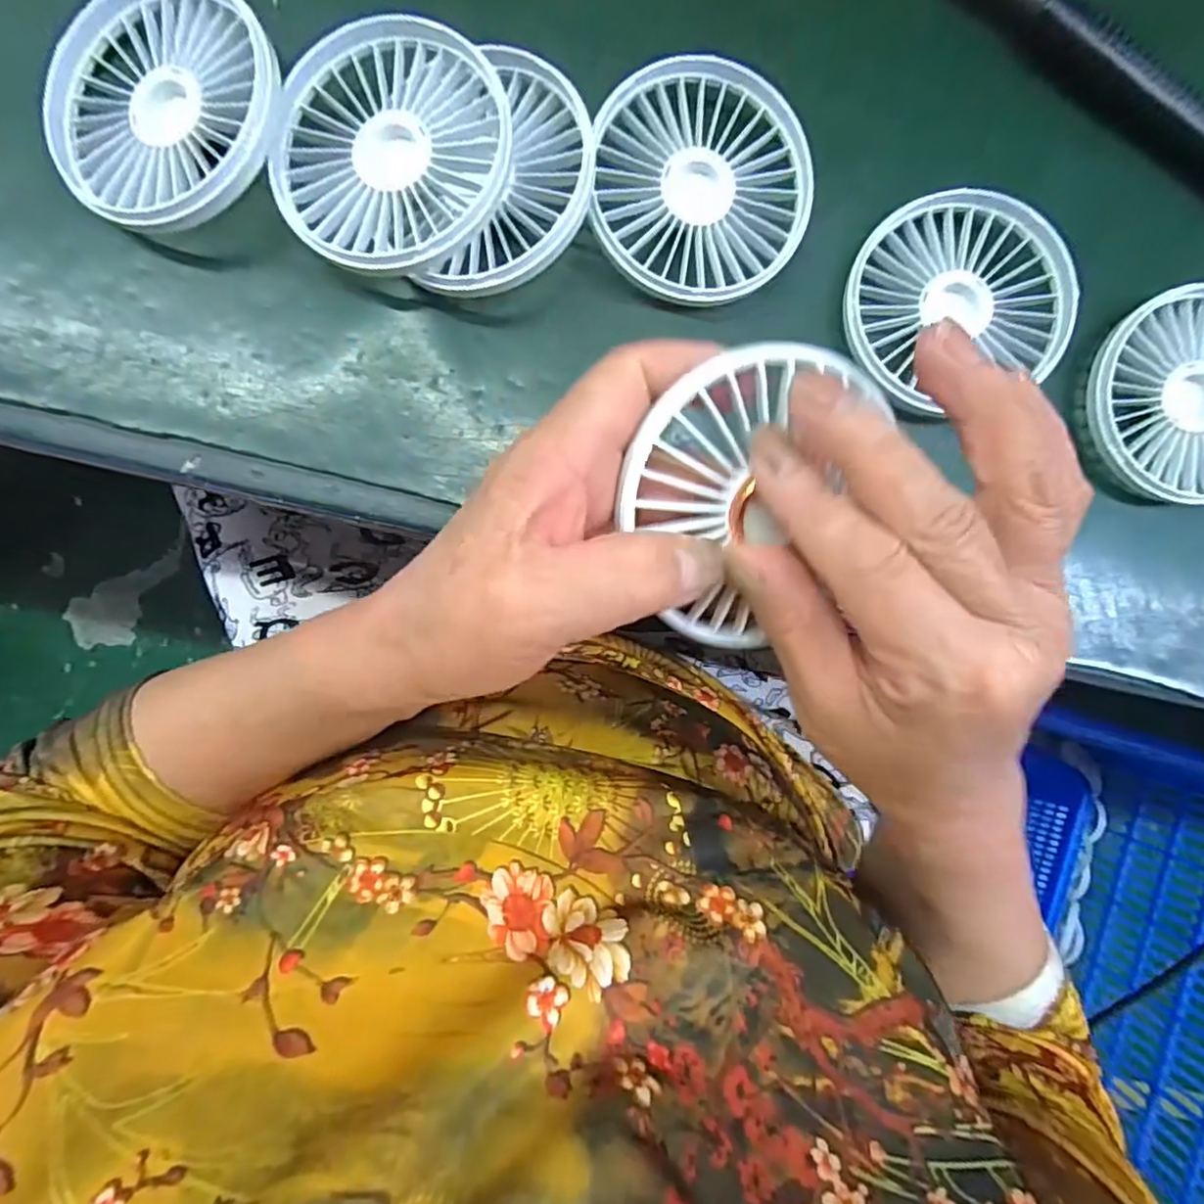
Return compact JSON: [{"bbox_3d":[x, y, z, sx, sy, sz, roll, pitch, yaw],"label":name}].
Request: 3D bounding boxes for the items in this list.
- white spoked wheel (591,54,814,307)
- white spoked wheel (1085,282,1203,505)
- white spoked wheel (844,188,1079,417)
[{"bbox_3d":[0.039,-0.163,0.250,0.084,0.018,0.087,0,91,-4],"label":"white spoked wheel"},{"bbox_3d":[0.247,-0.086,0.262,0.083,0.020,0.083,0,91,-4],"label":"white spoked wheel"},{"bbox_3d":[0.142,-0.123,0.254,0.083,0.016,0.080,0,91,-4],"label":"white spoked wheel"}]

